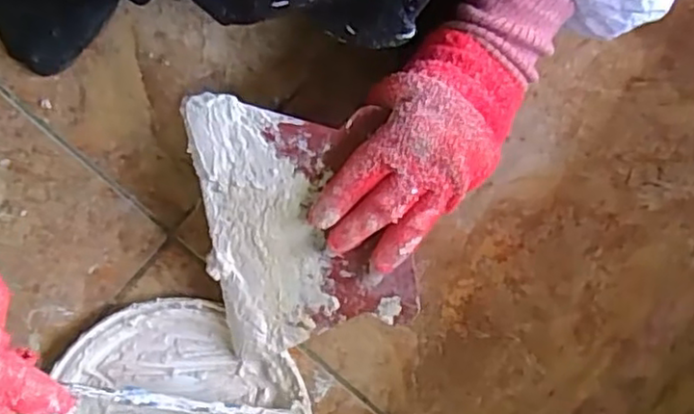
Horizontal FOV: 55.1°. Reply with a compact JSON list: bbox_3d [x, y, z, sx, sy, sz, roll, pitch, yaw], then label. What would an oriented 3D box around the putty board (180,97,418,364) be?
[{"bbox_3d":[-0.034,0.008,0.409,0.118,0.004,0.166,-13,105,11],"label":"putty board"}]

